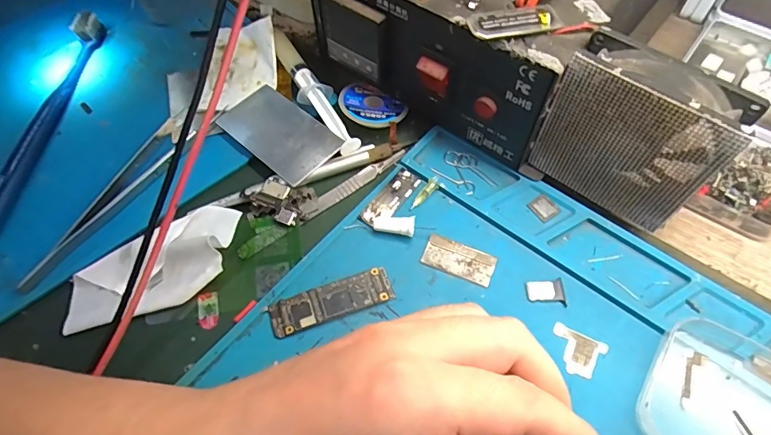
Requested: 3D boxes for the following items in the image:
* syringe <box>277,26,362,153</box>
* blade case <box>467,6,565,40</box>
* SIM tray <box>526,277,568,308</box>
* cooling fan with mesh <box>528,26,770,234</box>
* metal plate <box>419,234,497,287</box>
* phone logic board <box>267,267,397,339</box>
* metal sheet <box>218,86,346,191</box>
[{"bbox_3d":[-0.047,-0.084,0.302,0.023,0.017,0.107,-23,61,-9],"label":"syringe"},{"bbox_3d":[0.061,-0.093,0.219,0.044,0.007,0.015,-13,60,-4],"label":"blade case"},{"bbox_3d":[0.084,0.039,0.239,0.020,0.004,0.014,-4,60,1],"label":"SIM tray"},{"bbox_3d":[0.124,-0.039,0.235,0.079,0.084,0.029,33,67,20],"label":"cooling fan with mesh"},{"bbox_3d":[0.040,0.023,0.251,0.038,0.004,0.018,19,63,14],"label":"metal plate"},{"bbox_3d":[-0.028,0.044,0.240,0.064,0.005,0.019,-19,61,-7],"label":"phone logic board"},{"bbox_3d":[-0.067,-0.054,0.292,0.077,0.004,0.043,37,73,23],"label":"metal sheet"}]

